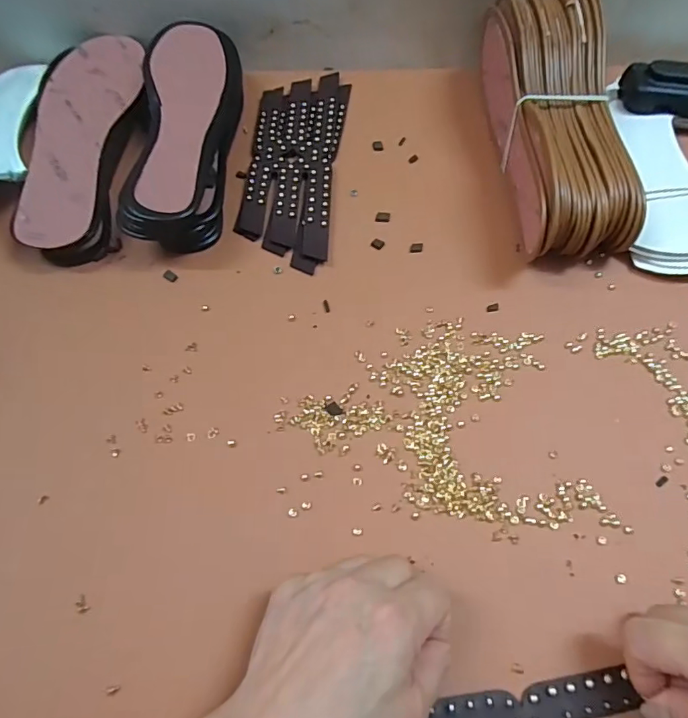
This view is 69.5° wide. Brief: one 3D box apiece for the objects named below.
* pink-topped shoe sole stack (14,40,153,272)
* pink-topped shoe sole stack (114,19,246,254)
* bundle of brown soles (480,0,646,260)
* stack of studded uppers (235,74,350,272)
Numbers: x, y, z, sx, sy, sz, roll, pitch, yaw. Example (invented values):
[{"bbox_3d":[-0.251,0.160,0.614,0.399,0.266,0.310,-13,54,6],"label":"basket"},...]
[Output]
[{"bbox_3d":[-0.206,-0.183,0.412,0.087,0.030,0.234,-7,64,-4],"label":"pink-topped shoe sole stack"},{"bbox_3d":[-0.126,-0.183,0.405,0.071,0.052,0.220,-1,63,-1],"label":"pink-topped shoe sole stack"},{"bbox_3d":[0.166,-0.185,0.395,0.082,0.084,0.238,-1,63,-1],"label":"bundle of brown soles"},{"bbox_3d":[-0.042,-0.170,0.426,0.075,0.010,0.217,5,63,2],"label":"stack of studded uppers"}]

